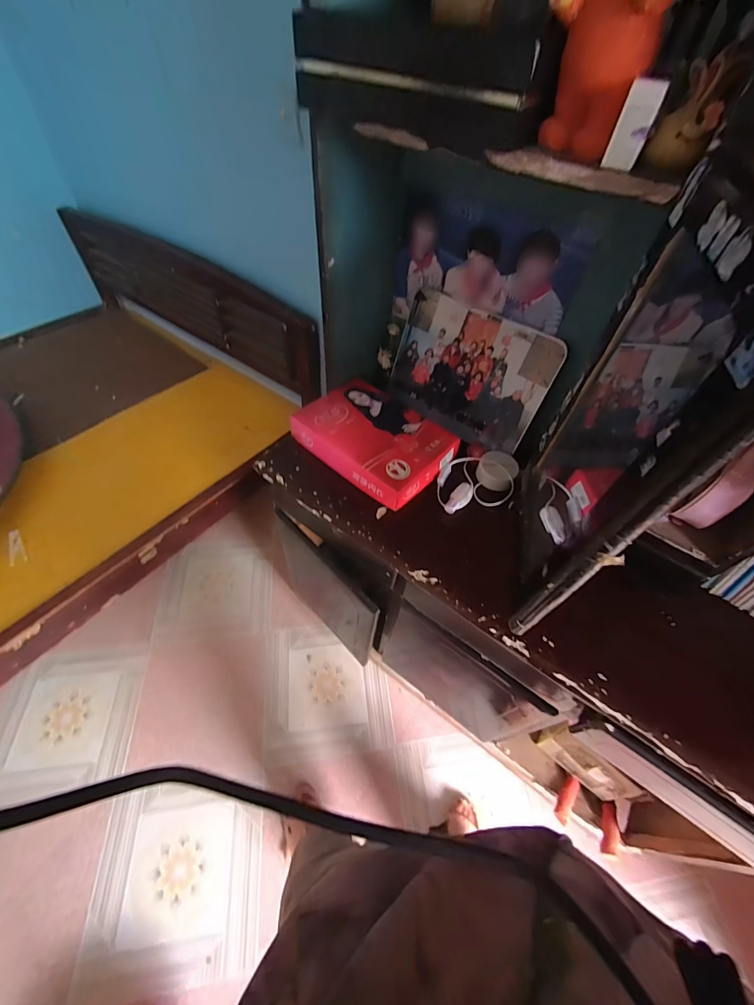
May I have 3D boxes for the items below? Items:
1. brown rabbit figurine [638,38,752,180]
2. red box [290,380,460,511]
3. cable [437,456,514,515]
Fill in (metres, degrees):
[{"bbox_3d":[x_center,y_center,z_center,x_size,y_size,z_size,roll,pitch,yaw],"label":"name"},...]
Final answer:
[{"bbox_3d":[0.335,-0.415,0.400,0.058,0.090,0.055,26,54,15],"label":"brown rabbit figurine"},{"bbox_3d":[-0.010,-0.166,0.921,0.351,0.055,0.263,36,57,22],"label":"red box"},{"bbox_3d":[0.222,-0.051,0.891,0.178,0.054,0.160,-8,53,-11],"label":"cable"}]

